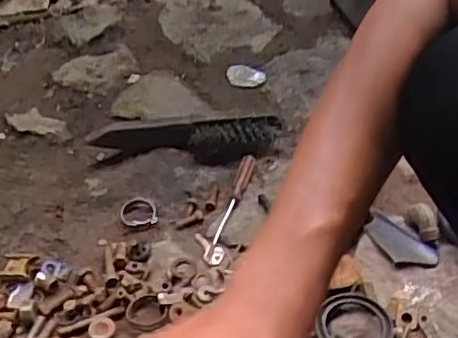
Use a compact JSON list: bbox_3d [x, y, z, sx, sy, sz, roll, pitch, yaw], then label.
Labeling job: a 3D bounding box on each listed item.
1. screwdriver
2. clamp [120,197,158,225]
[{"bbox_3d":[0.007,0.031,0.730,0.014,0.015,0.131,12,49,13],"label":"screwdriver"},{"bbox_3d":[-0.103,0.048,0.732,0.043,0.008,0.036,4,64,-16],"label":"clamp"}]

